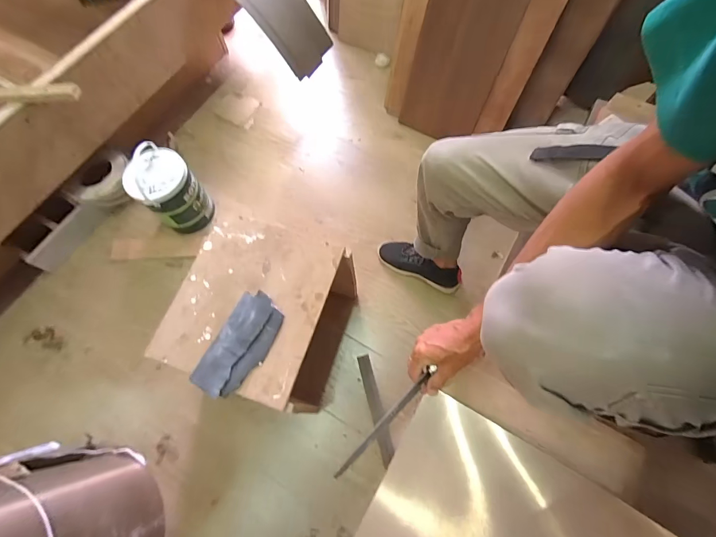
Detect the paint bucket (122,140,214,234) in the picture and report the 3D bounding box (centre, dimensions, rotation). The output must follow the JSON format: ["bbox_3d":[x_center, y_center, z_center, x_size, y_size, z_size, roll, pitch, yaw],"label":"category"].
[{"bbox_3d":[-0.581,-0.235,1.070,0.164,0.245,0.171,-1,68,2],"label":"paint bucket"}]

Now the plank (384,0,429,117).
[{"bbox_3d":[0.163,-0.757,1.099,0.023,0.517,0.100,-31,61,-31],"label":"plank"}]

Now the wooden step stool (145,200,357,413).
[{"bbox_3d":[-0.203,0.112,0.878,0.341,0.344,0.395,17,70,8],"label":"wooden step stool"}]

